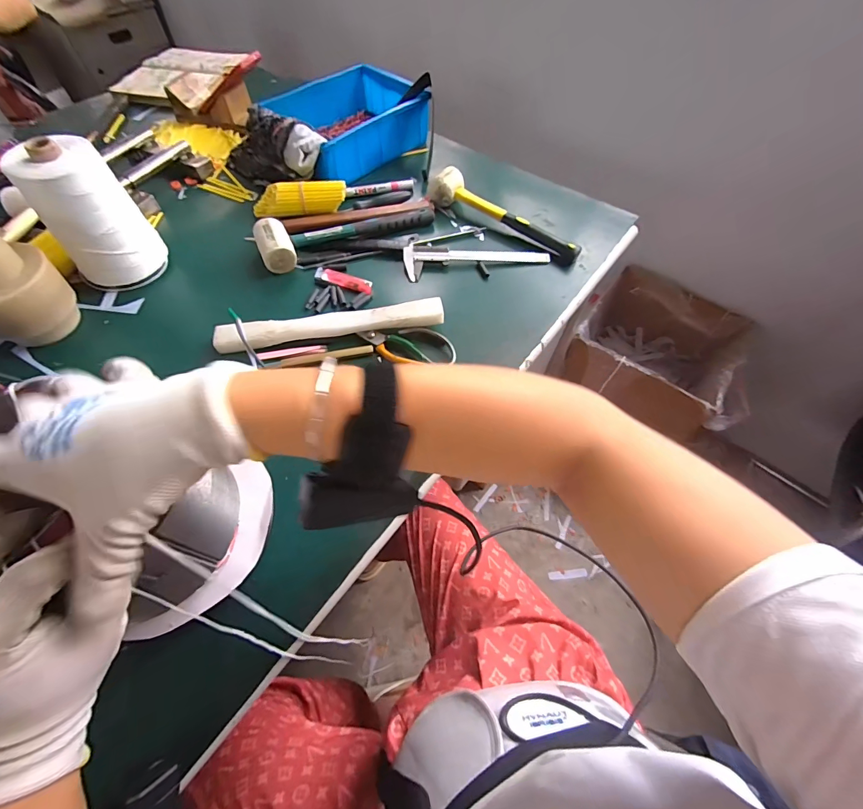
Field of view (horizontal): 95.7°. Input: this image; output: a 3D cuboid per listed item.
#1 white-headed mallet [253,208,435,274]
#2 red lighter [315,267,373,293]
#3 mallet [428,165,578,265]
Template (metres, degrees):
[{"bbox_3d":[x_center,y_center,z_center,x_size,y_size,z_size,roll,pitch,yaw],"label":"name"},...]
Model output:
[{"bbox_3d":[-0.135,-0.290,0.628,0.288,0.046,0.087,-26,63,-17],"label":"white-headed mallet"},{"bbox_3d":[-0.134,-0.188,0.584,0.097,0.009,0.026,22,60,11],"label":"red lighter"},{"bbox_3d":[0.112,-0.310,0.646,0.281,0.049,0.056,36,64,19],"label":"mallet"}]

